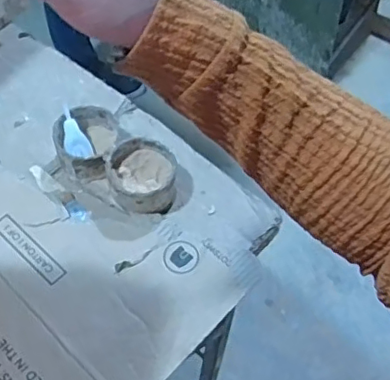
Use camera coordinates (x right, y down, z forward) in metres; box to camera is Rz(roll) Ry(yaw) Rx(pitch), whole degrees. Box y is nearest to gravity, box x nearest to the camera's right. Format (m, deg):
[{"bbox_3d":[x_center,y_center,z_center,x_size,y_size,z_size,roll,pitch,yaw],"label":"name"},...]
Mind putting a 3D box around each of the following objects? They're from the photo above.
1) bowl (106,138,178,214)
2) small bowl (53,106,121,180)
[{"bbox_3d":[-0.063,-0.015,0.693,0.081,0.045,0.088,1,57,-2],"label":"bowl"},{"bbox_3d":[-0.134,-0.060,0.721,0.084,0.053,0.097,-6,58,-7],"label":"small bowl"}]

